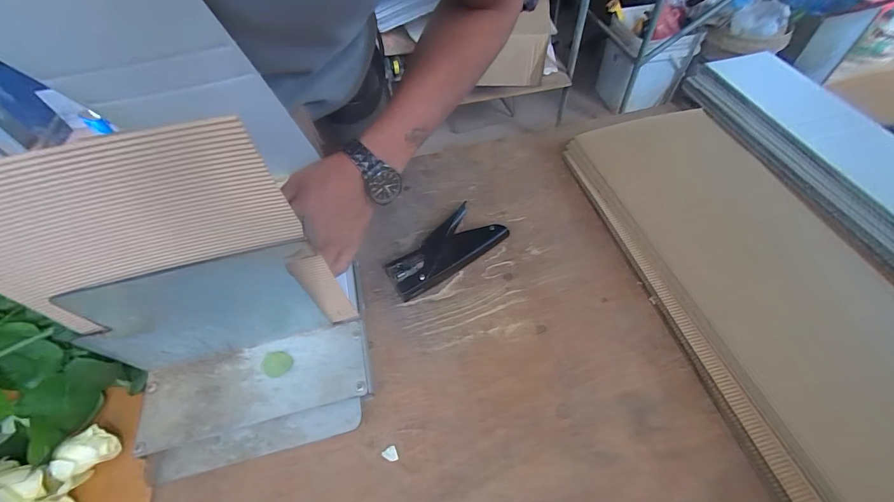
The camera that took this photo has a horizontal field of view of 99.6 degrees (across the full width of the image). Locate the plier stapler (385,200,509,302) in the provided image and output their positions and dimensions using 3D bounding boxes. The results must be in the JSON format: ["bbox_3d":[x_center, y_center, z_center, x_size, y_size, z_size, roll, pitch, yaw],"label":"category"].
[{"bbox_3d":[-0.006,-0.002,0.470,0.145,0.025,0.073,-35,60,-18],"label":"plier stapler"}]

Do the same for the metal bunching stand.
[{"bbox_3d":[-0.188,0.104,0.320,0.214,0.176,0.126,-14,56,-6],"label":"metal bunching stand"}]

